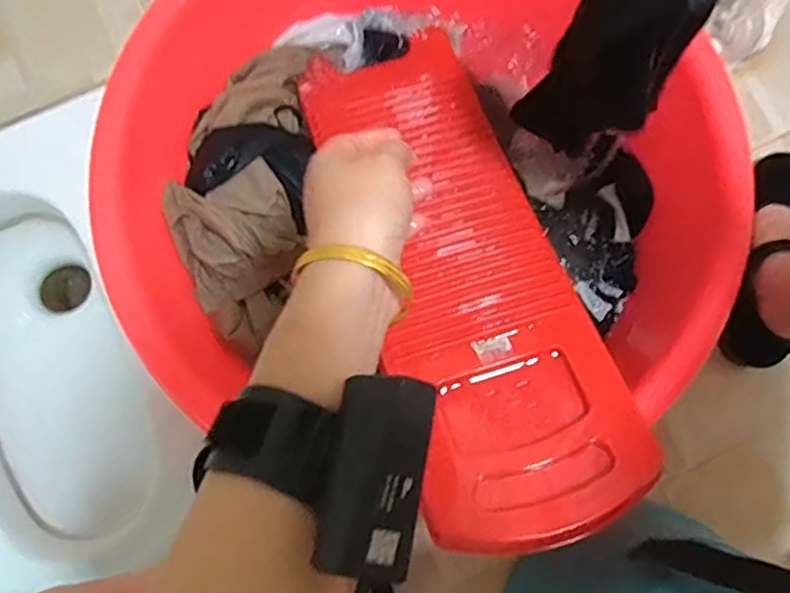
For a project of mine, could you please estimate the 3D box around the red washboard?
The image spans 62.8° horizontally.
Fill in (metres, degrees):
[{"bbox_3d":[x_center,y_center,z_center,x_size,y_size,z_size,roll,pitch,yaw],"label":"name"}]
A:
[{"bbox_3d":[0.056,-0.047,0.623,0.186,0.022,0.542,-15,59,-4],"label":"red washboard"}]

